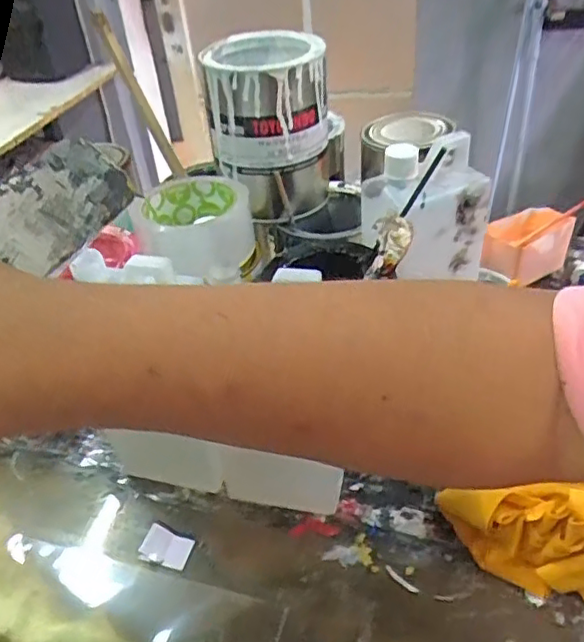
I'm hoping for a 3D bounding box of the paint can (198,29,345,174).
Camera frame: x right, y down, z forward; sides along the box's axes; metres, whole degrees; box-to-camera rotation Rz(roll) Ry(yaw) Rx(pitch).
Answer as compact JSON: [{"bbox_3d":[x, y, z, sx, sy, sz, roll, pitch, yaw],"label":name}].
[{"bbox_3d":[-0.023,-0.194,0.531,0.101,0.091,0.107,-9,39,-4],"label":"paint can"}]

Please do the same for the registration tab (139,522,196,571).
[{"bbox_3d":[-0.100,0.181,0.481,0.037,0.010,0.025,11,41,19],"label":"registration tab"}]

